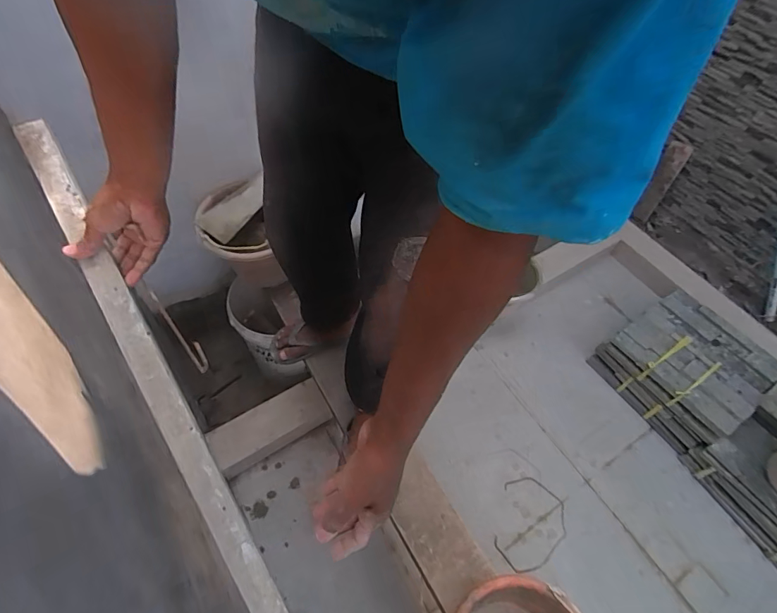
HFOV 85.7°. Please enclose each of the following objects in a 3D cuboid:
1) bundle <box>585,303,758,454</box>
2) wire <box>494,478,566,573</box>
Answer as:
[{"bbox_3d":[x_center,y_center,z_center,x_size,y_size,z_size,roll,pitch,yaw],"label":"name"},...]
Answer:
[{"bbox_3d":[0.921,0.208,1.346,0.294,0.203,0.388,-28,62,-20],"label":"bundle"},{"bbox_3d":[0.392,0.619,1.188,0.204,0.021,0.241,34,61,18],"label":"wire"}]

